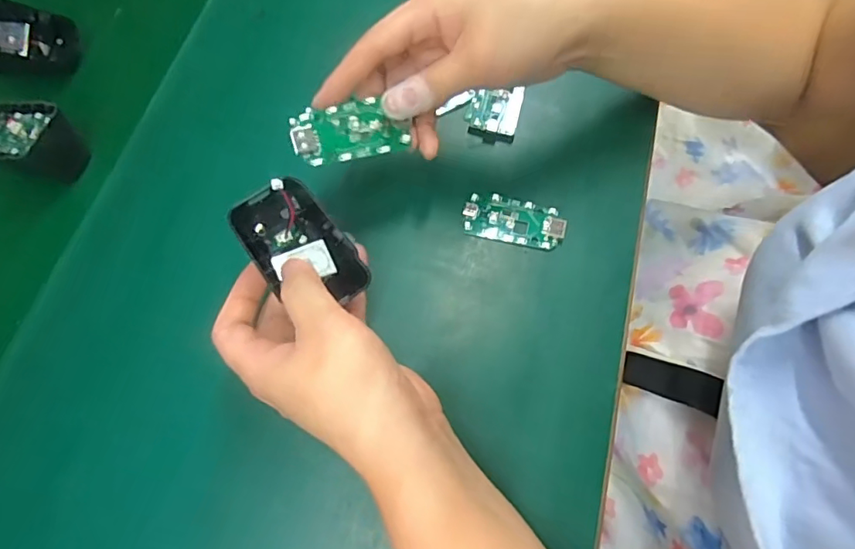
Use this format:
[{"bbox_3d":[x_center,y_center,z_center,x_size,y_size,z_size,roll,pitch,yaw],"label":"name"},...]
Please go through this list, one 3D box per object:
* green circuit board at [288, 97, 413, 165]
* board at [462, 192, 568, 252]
[{"bbox_3d":[-0.041,-0.079,0.290,0.063,0.005,0.031,-13,92,-13],"label":"green circuit board"},{"bbox_3d":[0.055,-0.035,0.341,0.064,0.004,0.031,14,68,4],"label":"board"}]

